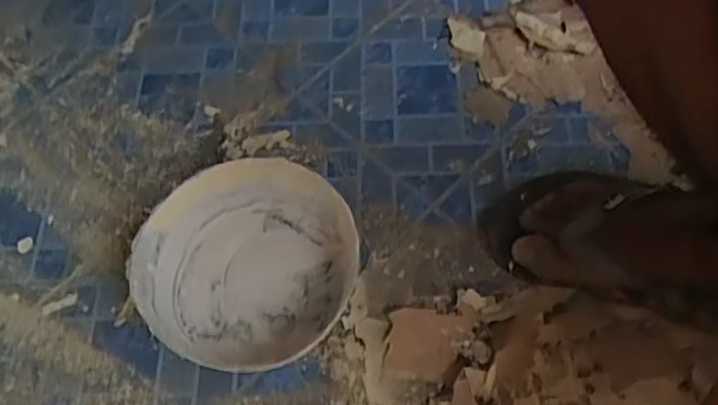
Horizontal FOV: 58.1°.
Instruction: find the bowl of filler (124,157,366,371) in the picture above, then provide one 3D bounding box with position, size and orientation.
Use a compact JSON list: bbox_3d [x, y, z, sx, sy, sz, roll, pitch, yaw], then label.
[{"bbox_3d":[-0.095,0.058,0.570,0.185,0.071,0.177,-2,62,3],"label":"bowl of filler"}]

